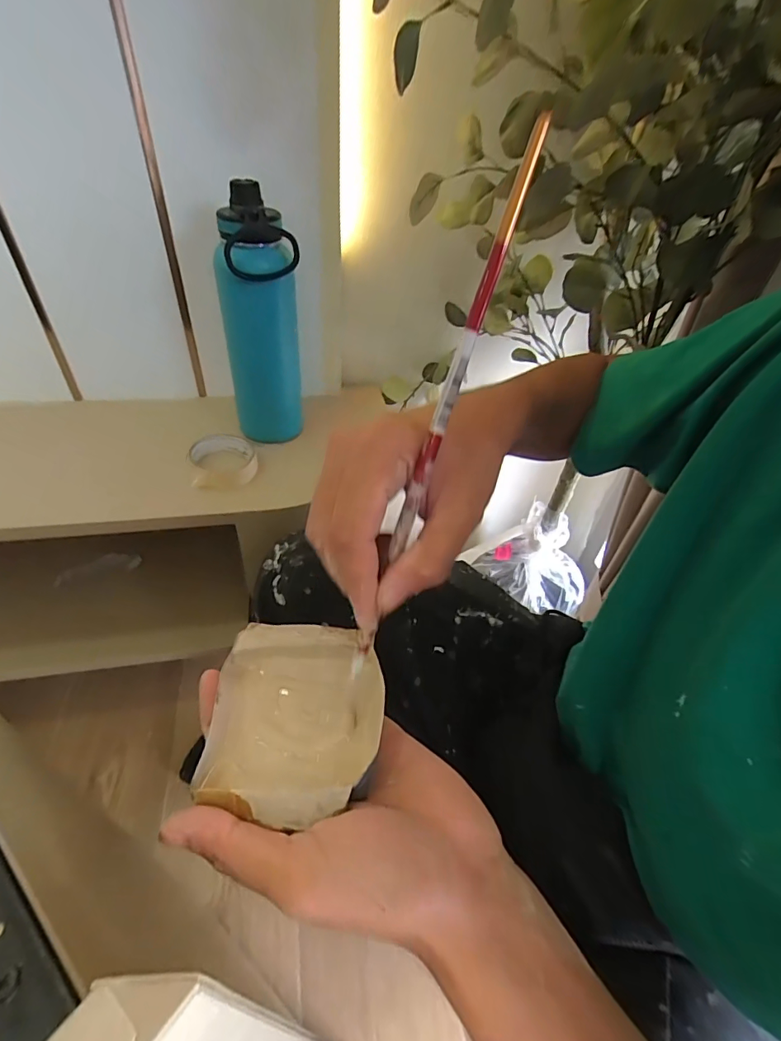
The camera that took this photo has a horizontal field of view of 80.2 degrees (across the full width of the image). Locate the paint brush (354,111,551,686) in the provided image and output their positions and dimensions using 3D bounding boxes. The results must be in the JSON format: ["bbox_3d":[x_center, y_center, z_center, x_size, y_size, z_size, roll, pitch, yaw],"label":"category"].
[{"bbox_3d":[0.020,-0.036,0.209,0.009,0.250,0.012,22,14,17],"label":"paint brush"}]

